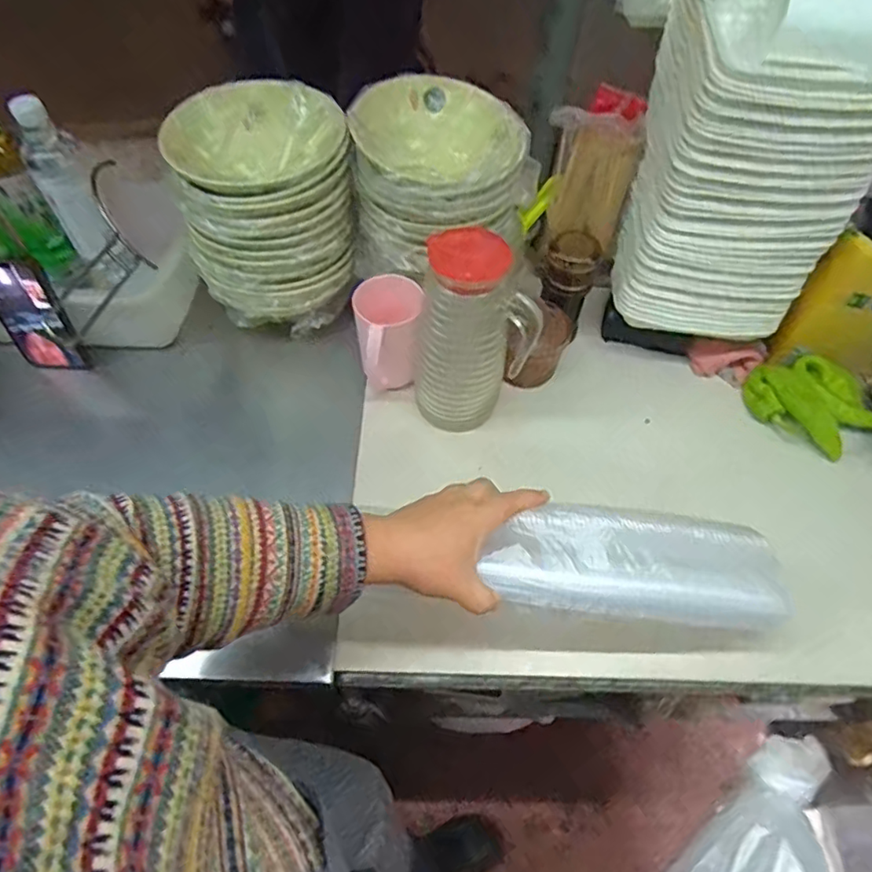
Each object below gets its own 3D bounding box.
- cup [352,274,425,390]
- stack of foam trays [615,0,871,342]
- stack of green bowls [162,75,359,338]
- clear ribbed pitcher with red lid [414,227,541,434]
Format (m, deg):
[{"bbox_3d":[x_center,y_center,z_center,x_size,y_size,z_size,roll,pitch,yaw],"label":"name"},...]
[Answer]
[{"bbox_3d":[-0.052,-0.118,0.674,0.073,0.099,0.084,-1,56,-3],"label":"cup"},{"bbox_3d":[0.322,-0.292,0.622,0.196,0.328,0.200,5,56,1],"label":"stack of foam trays"},{"bbox_3d":[-0.190,-0.256,0.687,0.179,0.203,0.180,-18,59,-14],"label":"stack of green bowls"},{"bbox_3d":[0.041,-0.103,0.622,0.111,0.216,0.098,8,56,3],"label":"clear ribbed pitcher with red lid"}]

